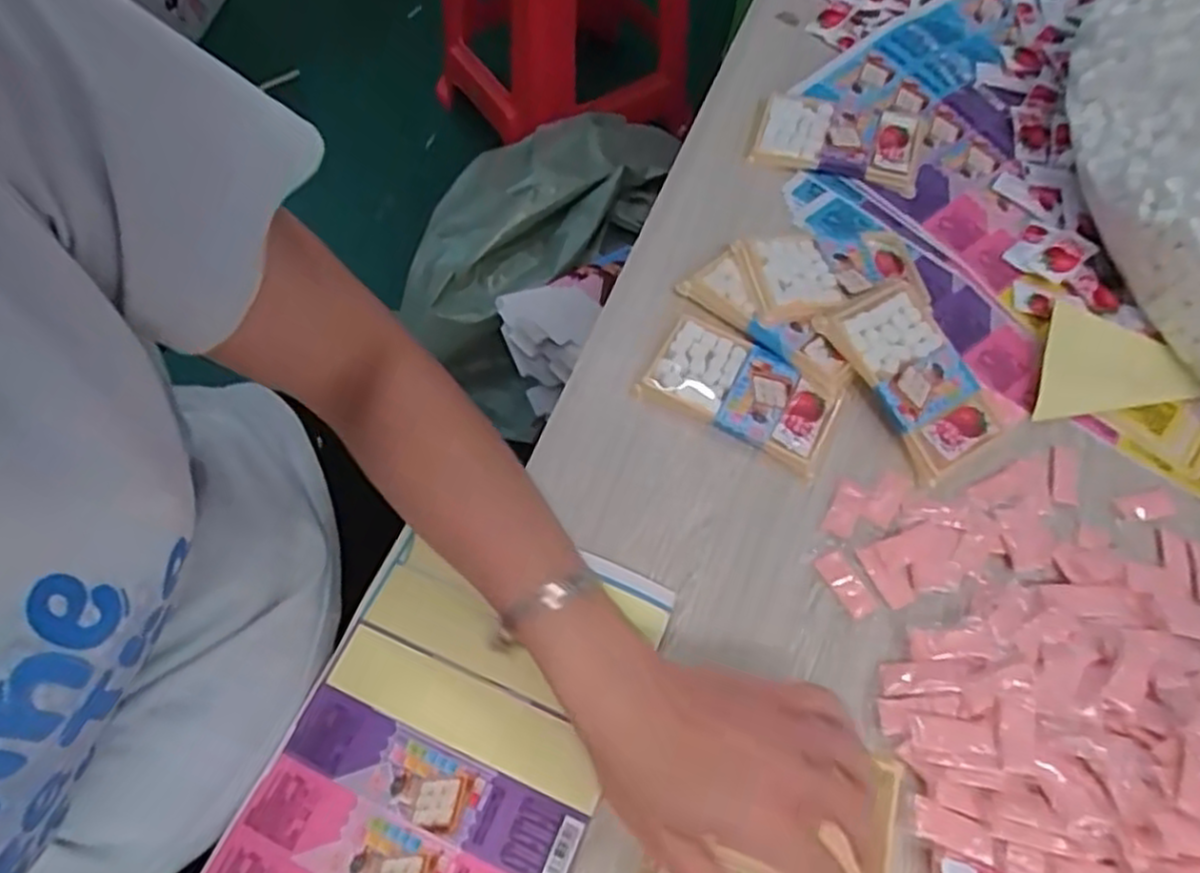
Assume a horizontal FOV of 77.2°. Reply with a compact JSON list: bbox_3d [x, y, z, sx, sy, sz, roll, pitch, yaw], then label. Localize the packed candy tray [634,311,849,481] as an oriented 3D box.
[{"bbox_3d":[0.097,-0.032,0.514,0.127,0.013,0.072,28,64,12],"label":"packed candy tray"}]

